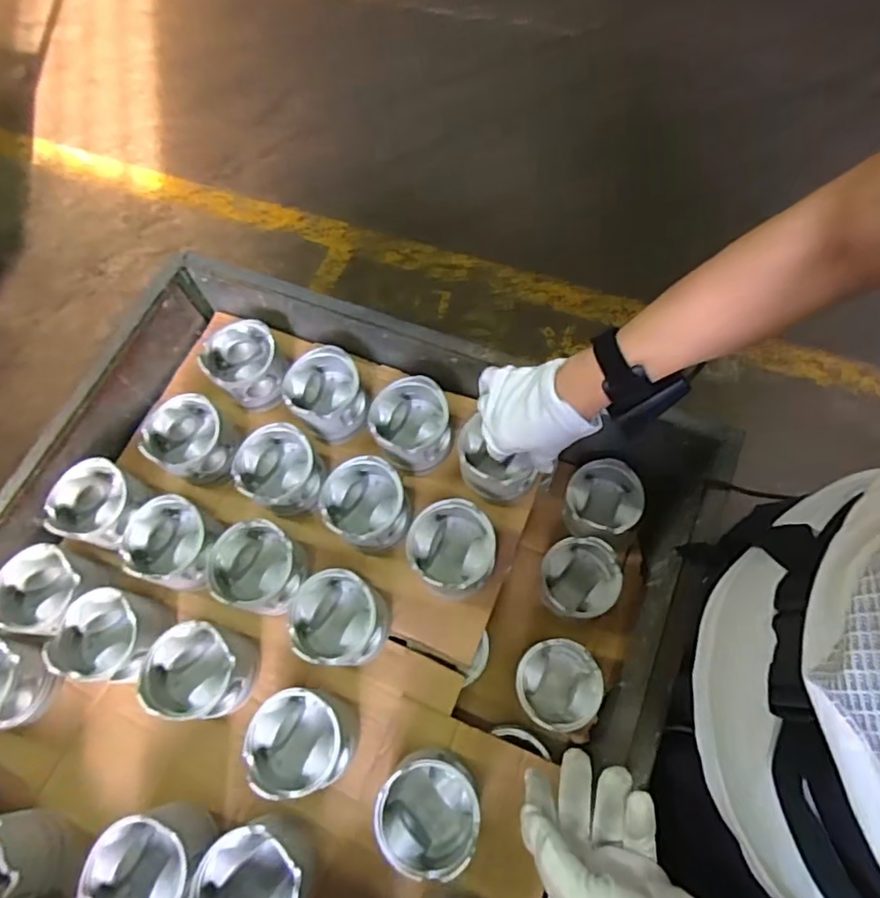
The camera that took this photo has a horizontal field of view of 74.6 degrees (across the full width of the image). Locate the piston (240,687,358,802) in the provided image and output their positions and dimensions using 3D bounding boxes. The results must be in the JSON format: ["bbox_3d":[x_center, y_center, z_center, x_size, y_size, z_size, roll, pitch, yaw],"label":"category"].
[{"bbox_3d":[-0.139,0.289,0.581,0.094,0.087,0.090,-1,66,3],"label":"piston"}]

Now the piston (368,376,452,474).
[{"bbox_3d":[-0.034,-0.027,0.693,0.091,0.071,0.095,-1,66,3],"label":"piston"}]

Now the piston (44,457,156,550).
[{"bbox_3d":[-0.403,0.070,0.693,0.092,0.073,0.091,-1,66,3],"label":"piston"}]

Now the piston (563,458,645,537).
[{"bbox_3d":[0.204,0.067,0.733,0.093,0.056,0.096,1,66,4],"label":"piston"}]

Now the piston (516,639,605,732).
[{"bbox_3d":[0.134,0.269,0.665,0.092,0.065,0.097,-1,66,3],"label":"piston"}]

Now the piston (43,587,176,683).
[{"bbox_3d":[-0.357,0.206,0.641,0.101,0.088,0.094,-1,66,3],"label":"piston"}]

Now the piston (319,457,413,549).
[{"bbox_3d":[-0.084,0.063,0.657,0.091,0.070,0.095,-1,66,3],"label":"piston"}]

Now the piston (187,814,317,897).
[{"bbox_3d":[-0.169,0.398,0.536,0.095,0.087,0.100,-1,66,3],"label":"piston"}]

